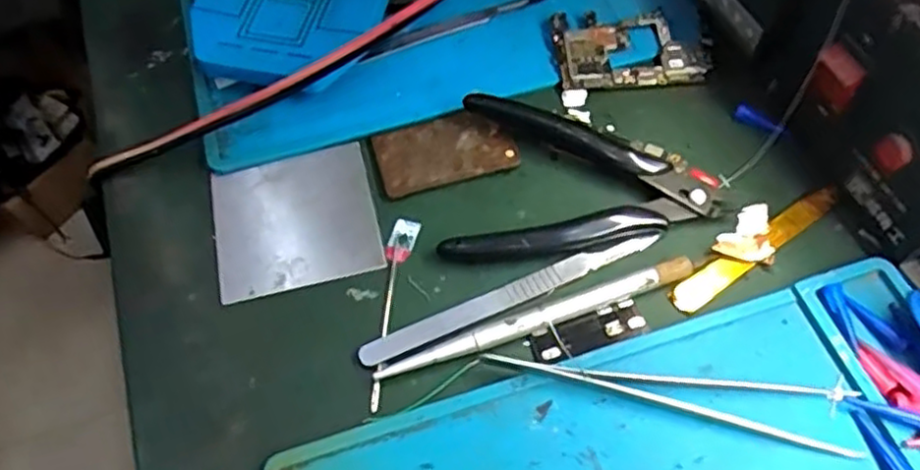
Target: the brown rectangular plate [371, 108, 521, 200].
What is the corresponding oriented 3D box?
[{"bbox_3d":[-0.007,-0.039,0.318,0.060,0.004,0.037,-16,59,-6],"label":"brown rectangular plate"}]

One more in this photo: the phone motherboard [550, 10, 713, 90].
[{"bbox_3d":[0.080,-0.089,0.339,0.069,0.007,0.041,-4,58,2],"label":"phone motherboard"}]

